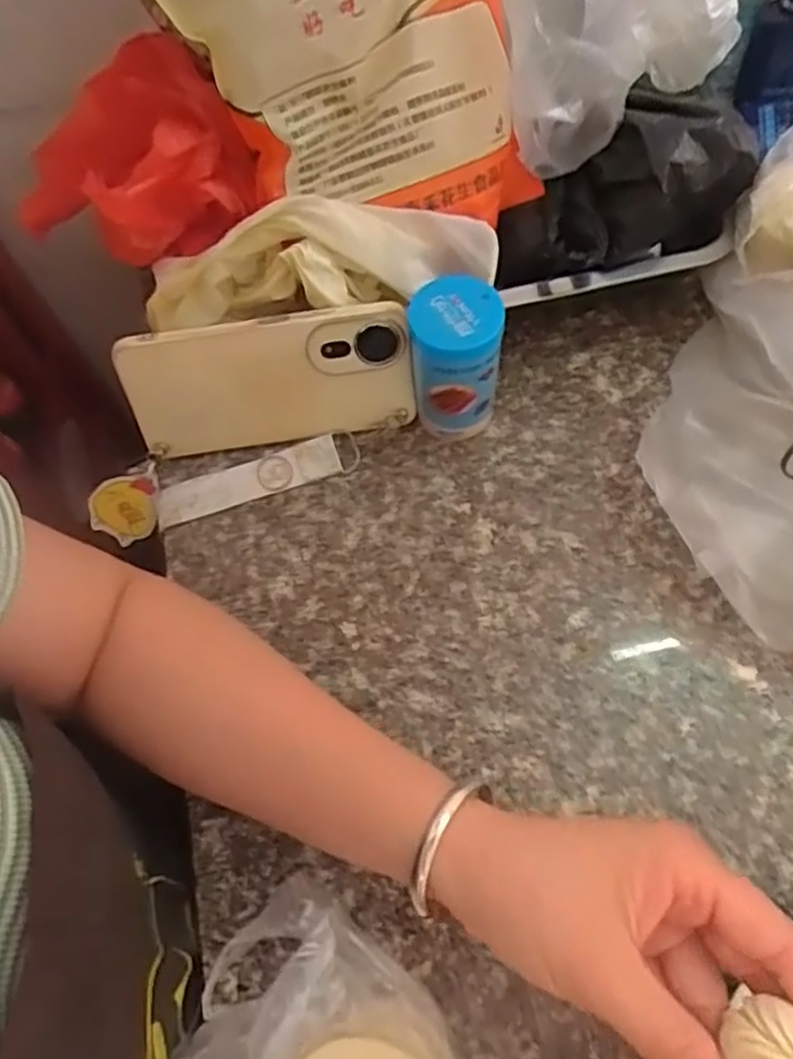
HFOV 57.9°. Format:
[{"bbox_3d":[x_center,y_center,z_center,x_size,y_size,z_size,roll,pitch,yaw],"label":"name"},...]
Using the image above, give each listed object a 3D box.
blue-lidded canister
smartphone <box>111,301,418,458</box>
[{"bbox_3d":[0.034,-0.092,0.405,0.048,0.092,0.042,6,66,6],"label":"blue-lidded canister"},{"bbox_3d":[-0.073,-0.084,0.416,0.162,0.079,0.008,-7,45,1],"label":"smartphone"}]

